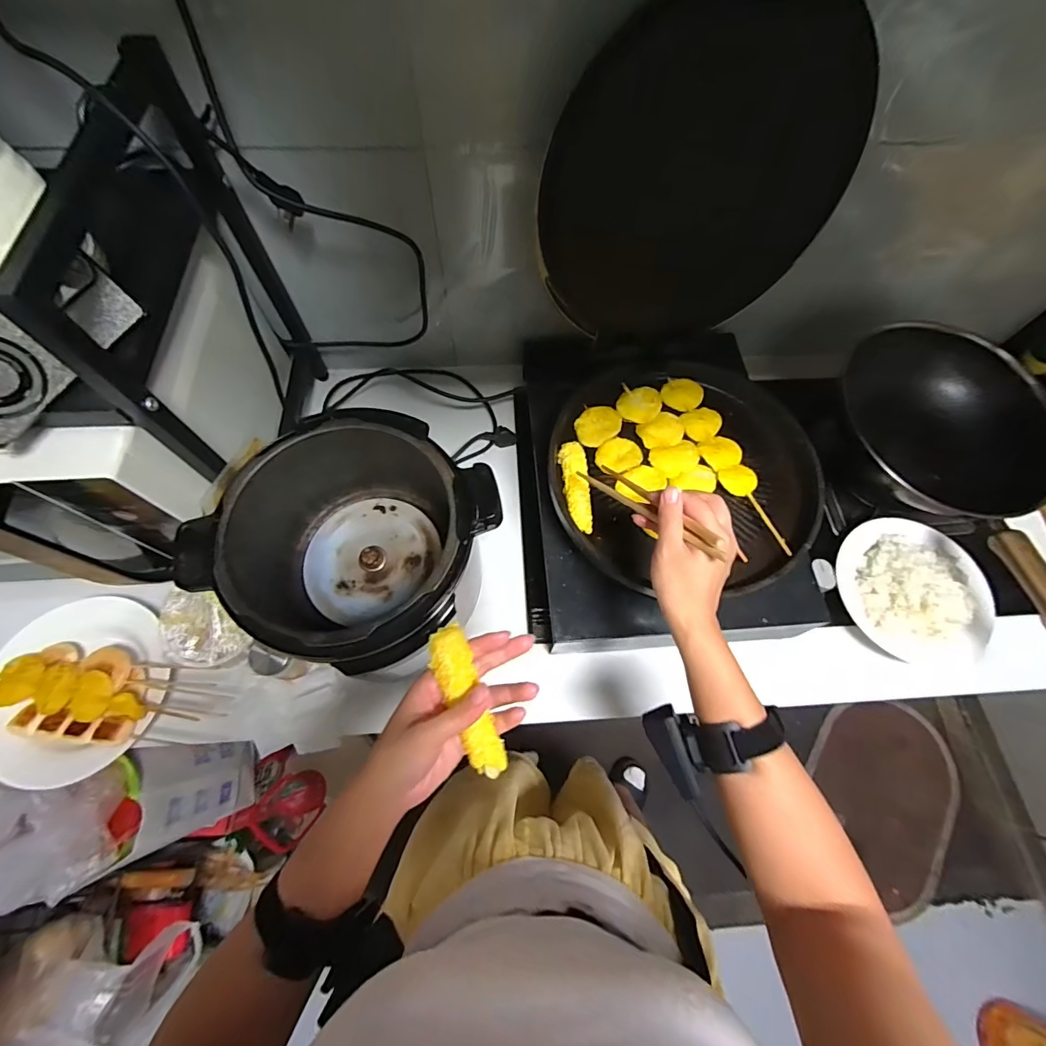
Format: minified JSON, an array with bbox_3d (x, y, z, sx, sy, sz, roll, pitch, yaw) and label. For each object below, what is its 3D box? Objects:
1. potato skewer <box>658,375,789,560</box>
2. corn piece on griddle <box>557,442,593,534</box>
[{"bbox_3d":[0.263,-0.085,0.586,0.057,0.013,0.265,-22,69,-11],"label":"potato skewer"},{"bbox_3d":[0.069,-0.047,0.567,0.034,0.012,0.124,-6,67,-4],"label":"corn piece on griddle"}]

